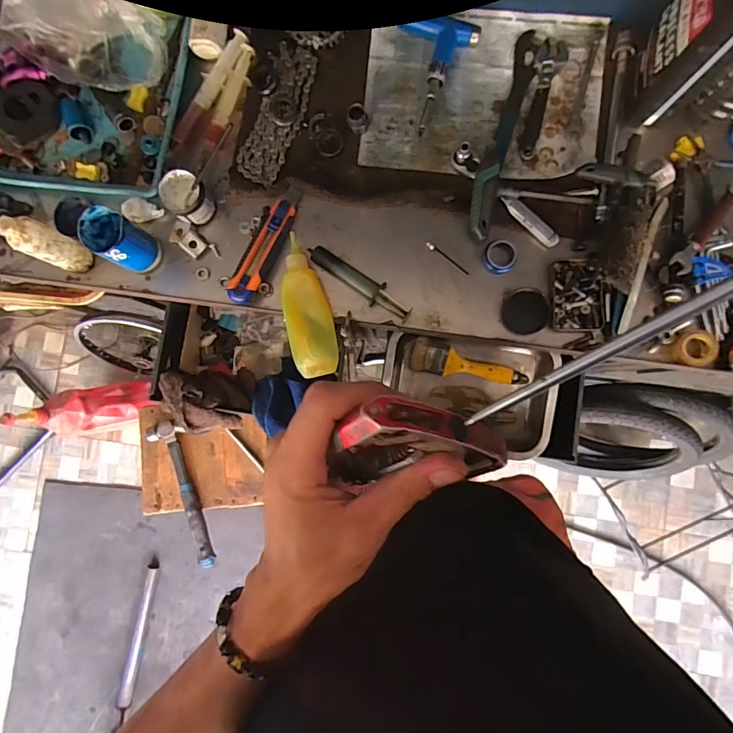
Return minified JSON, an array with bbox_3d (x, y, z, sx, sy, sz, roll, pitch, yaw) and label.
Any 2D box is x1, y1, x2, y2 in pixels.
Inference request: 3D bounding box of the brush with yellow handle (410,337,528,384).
[{"bbox_3d":[0.161,-0.003,0.694,0.182,0.016,0.052,11,87,4],"label":"brush with yellow handle"}]

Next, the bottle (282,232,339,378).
[{"bbox_3d":[-0.075,-0.078,0.552,0.059,0.037,0.183,-13,88,3],"label":"bottle"}]

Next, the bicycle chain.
[{"bbox_3d":[-0.115,-0.325,0.573,0.063,0.008,0.177,18,88,4],"label":"bicycle chain"}]

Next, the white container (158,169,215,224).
[{"bbox_3d":[-0.226,-0.213,0.557,0.059,0.044,0.055,0,89,4],"label":"white container"}]

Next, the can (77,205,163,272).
[{"bbox_3d":[-0.300,-0.154,0.544,0.060,0.082,0.054,34,91,4],"label":"can"}]

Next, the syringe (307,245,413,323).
[{"bbox_3d":[-0.007,-0.104,0.553,0.146,0.022,0.027,37,89,5],"label":"syringe"}]

